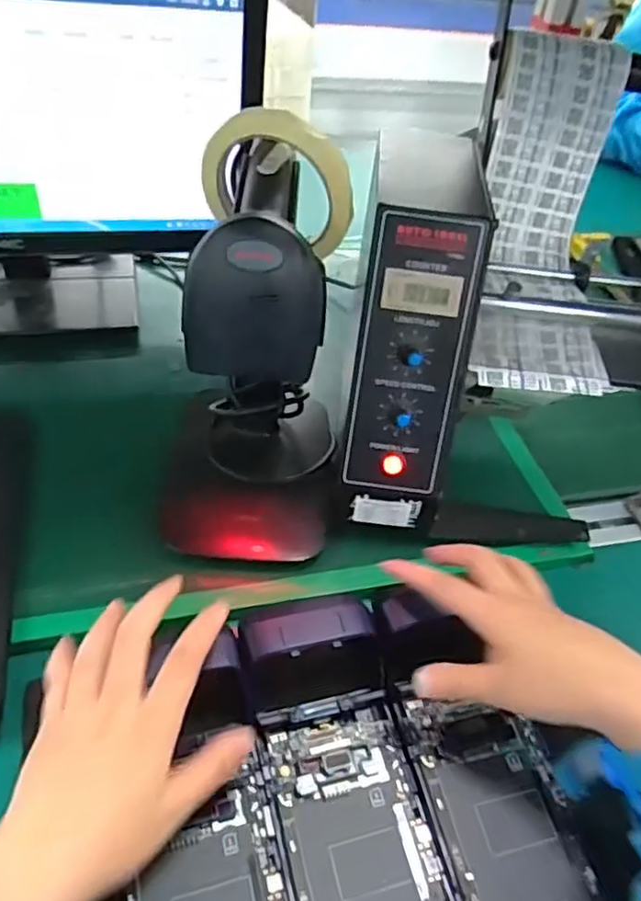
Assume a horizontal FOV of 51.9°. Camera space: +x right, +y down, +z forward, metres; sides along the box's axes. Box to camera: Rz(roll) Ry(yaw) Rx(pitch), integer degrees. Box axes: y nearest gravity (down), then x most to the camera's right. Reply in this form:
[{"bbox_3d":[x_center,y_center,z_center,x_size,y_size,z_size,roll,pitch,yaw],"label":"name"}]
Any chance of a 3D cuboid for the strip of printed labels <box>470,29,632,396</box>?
[{"bbox_3d":[0.153,-0.154,0.462,0.083,0.062,0.240,5,84,-1],"label":"strip of printed labels"}]

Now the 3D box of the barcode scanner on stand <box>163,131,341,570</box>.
[{"bbox_3d":[-0.039,-0.055,0.428,0.113,0.229,0.147,3,48,-7],"label":"barcode scanner on stand"}]

